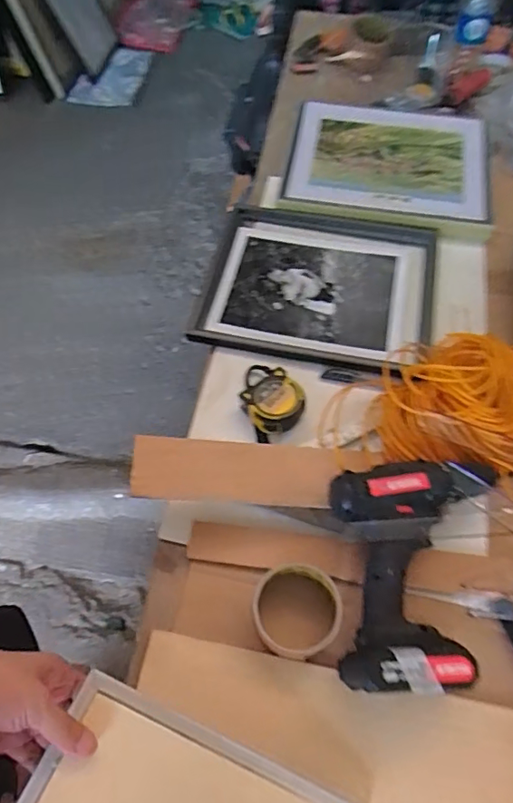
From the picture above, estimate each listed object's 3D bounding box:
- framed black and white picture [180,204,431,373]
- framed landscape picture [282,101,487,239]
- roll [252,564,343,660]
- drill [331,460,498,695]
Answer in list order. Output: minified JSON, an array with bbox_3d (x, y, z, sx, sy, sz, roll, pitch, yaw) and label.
[{"bbox_3d":[0.092,-0.167,0.746,0.309,0.036,0.261,11,61,6],"label":"framed black and white picture"},{"bbox_3d":[0.211,-0.384,0.847,0.307,0.031,0.258,9,61,5],"label":"framed landscape picture"},{"bbox_3d":[0.039,0.203,0.515,0.083,0.040,0.085,0,60,0],"label":"roll"},{"bbox_3d":[0.165,0.163,0.515,0.170,0.077,0.212,0,58,-1],"label":"drill"}]

